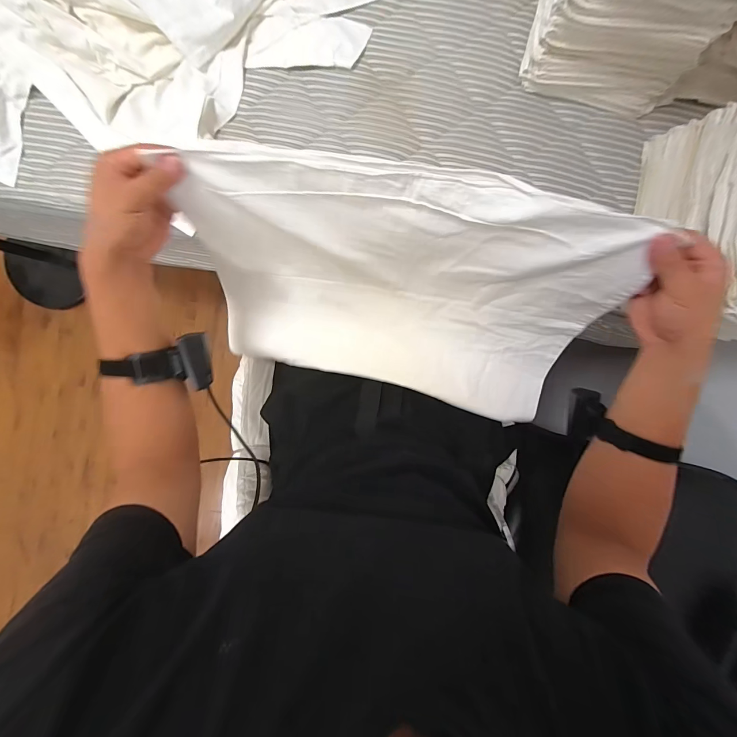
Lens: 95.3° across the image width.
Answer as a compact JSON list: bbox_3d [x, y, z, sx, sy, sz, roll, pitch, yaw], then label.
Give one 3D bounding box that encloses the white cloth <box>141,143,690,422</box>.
[{"bbox_3d":[0.048,-0.091,0.443,0.496,0.225,0.246,15,93,-1],"label":"white cloth"}]

